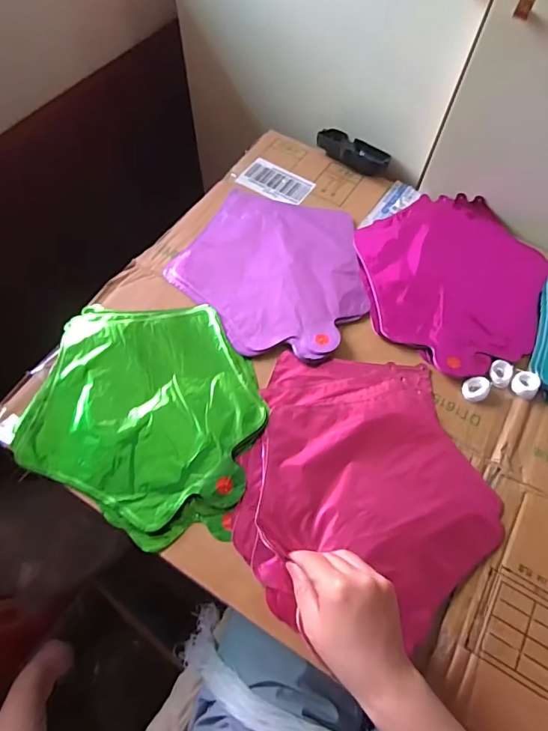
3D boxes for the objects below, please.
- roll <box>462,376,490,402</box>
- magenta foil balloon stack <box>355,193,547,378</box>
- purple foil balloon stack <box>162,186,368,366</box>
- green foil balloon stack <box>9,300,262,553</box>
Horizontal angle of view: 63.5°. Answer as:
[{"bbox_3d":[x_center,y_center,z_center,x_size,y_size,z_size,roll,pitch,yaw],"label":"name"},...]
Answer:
[{"bbox_3d":[0.220,0.025,0.482,0.028,0.013,0.025,-38,71,-19],"label":"roll"},{"bbox_3d":[0.222,-0.119,0.549,0.230,0.015,0.256,35,67,14],"label":"magenta foil balloon stack"},{"bbox_3d":[0.004,-0.122,0.543,0.227,0.012,0.228,30,66,12],"label":"purple foil balloon stack"},{"bbox_3d":[-0.130,0.039,0.456,0.236,0.015,0.236,17,64,5],"label":"green foil balloon stack"}]

